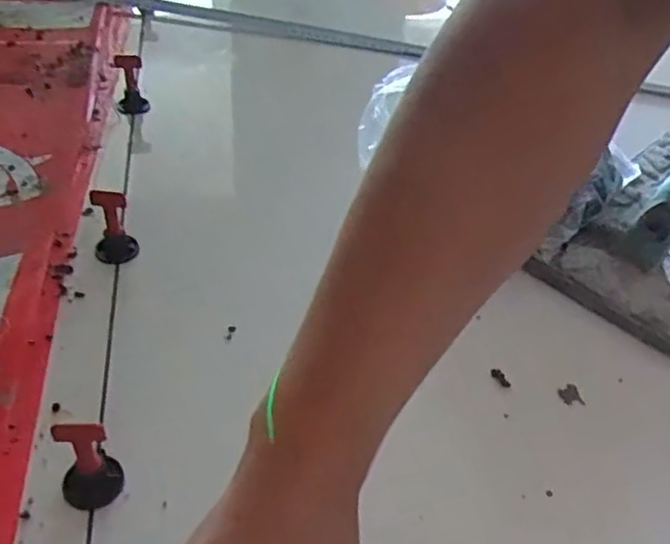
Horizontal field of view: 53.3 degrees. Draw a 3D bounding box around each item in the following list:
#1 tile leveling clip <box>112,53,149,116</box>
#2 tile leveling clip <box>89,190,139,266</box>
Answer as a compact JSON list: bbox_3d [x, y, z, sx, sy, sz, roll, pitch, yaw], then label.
[{"bbox_3d":[-0.196,-0.183,0.637,0.028,0.048,0.030,-7,43,-14],"label":"tile leveling clip"},{"bbox_3d":[-0.158,-0.032,0.476,0.029,0.053,0.024,-11,44,-18],"label":"tile leveling clip"}]

